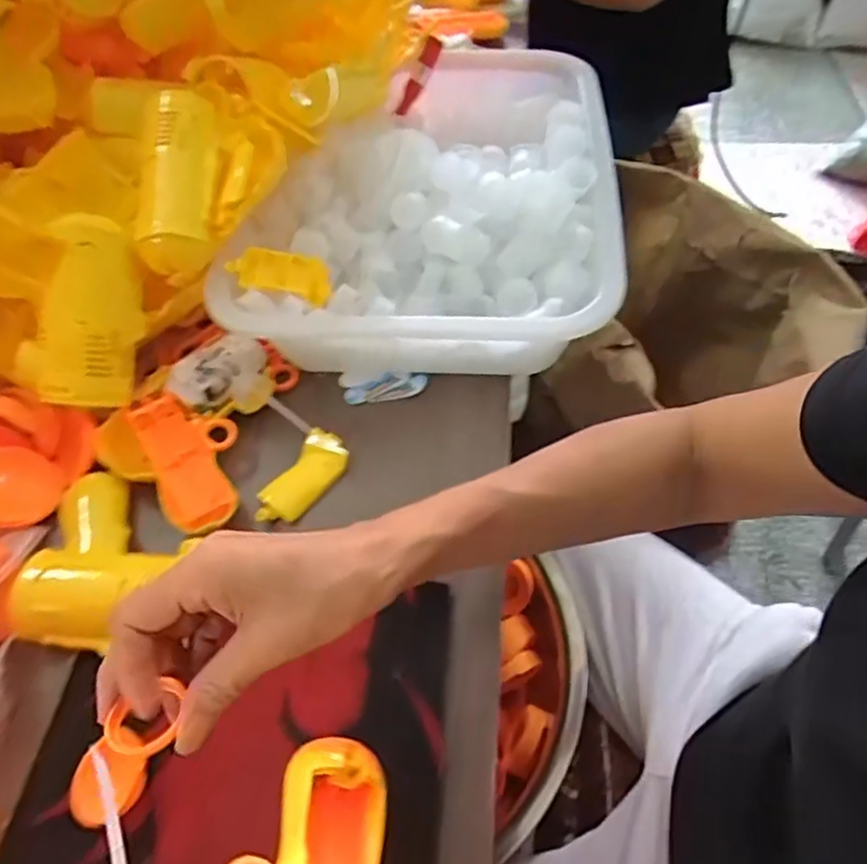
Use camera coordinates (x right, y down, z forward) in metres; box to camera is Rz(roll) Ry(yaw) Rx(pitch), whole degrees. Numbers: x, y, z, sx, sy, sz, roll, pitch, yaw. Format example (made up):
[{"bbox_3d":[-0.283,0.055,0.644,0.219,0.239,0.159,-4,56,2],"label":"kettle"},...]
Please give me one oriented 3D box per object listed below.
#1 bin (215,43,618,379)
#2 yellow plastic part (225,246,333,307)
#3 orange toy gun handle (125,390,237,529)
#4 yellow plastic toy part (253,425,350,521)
[{"bbox_3d":[-0.001,-0.202,0.568,0.298,0.095,0.369,3,55,6],"label":"bin"},{"bbox_3d":[-0.114,-0.119,0.486,0.075,0.016,0.032,11,53,-14],"label":"yellow plastic part"},{"bbox_3d":[-0.170,0.017,0.463,0.062,0.023,0.107,-26,57,-14],"label":"orange toy gun handle"},{"bbox_3d":[-0.093,0.035,0.468,0.038,0.020,0.074,23,59,19],"label":"yellow plastic toy part"}]

